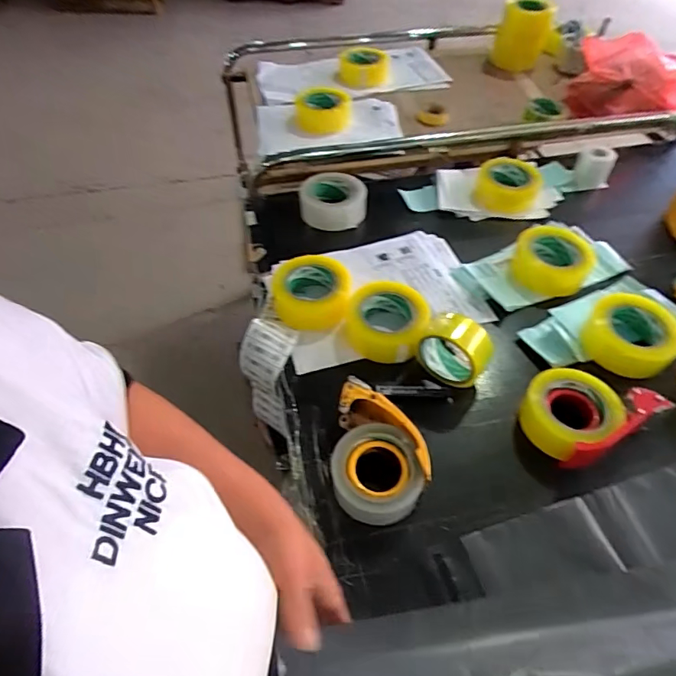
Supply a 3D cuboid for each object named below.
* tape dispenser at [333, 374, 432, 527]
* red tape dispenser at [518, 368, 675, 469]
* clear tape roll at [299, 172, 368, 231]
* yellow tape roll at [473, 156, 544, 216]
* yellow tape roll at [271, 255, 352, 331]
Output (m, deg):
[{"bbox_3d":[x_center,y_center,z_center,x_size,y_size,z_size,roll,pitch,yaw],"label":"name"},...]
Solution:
[{"bbox_3d":[0.052,0.140,0.599,0.117,0.057,0.168,0,53,-1],"label":"tape dispenser"},{"bbox_3d":[0.333,0.097,0.645,0.168,0.052,0.127,-25,57,-19],"label":"red tape dispenser"},{"bbox_3d":[-0.009,-0.264,0.916,0.127,0.055,0.117,-1,53,-2],"label":"clear tape roll"},{"bbox_3d":[0.347,-0.308,0.966,0.129,0.047,0.145,17,54,11],"label":"yellow tape roll"},{"bbox_3d":[-0.042,-0.075,0.775,0.128,0.051,0.123,1,53,-1],"label":"yellow tape roll"}]

